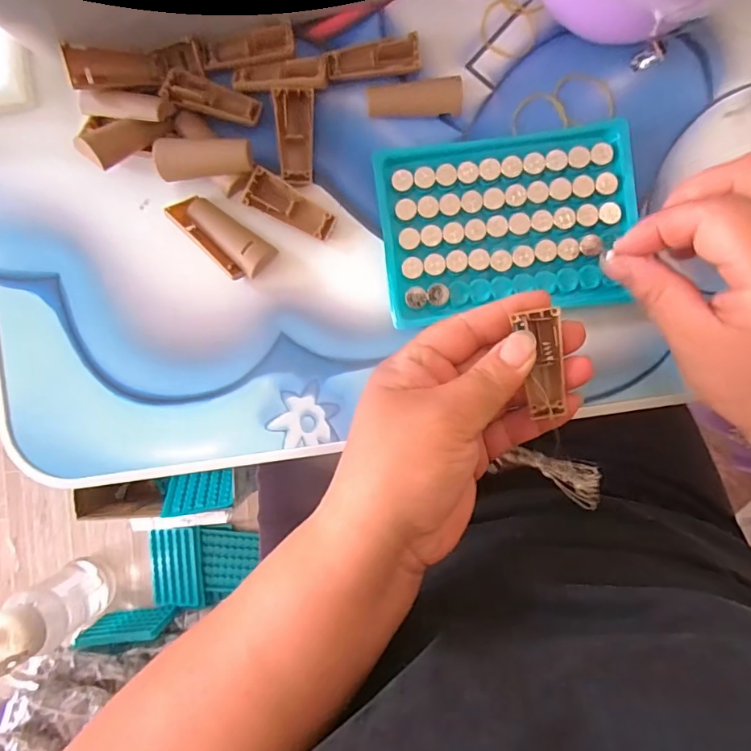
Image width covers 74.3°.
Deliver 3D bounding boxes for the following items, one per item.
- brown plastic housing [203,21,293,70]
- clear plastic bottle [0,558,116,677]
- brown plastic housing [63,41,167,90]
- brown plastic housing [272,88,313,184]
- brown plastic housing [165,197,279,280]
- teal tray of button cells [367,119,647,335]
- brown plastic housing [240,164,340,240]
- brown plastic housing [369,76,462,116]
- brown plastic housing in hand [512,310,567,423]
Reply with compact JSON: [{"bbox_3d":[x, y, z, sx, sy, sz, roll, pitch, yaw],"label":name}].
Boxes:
[{"bbox_3d":[-0.068,-0.175,0.264,0.049,0.005,0.018,-8,86,2],"label":"brown plastic housing"},{"bbox_3d":[-0.455,0.333,0.687,0.066,0.220,0.094,-33,89,2],"label":"clear plastic bottle"},{"bbox_3d":[-0.133,-0.159,0.257,0.047,0.015,0.016,-15,85,-27],"label":"brown plastic housing"},{"bbox_3d":[-0.043,-0.127,0.263,0.020,0.007,0.049,-1,86,3],"label":"brown plastic housing"},{"bbox_3d":[-0.081,-0.074,0.263,0.053,0.016,0.025,41,89,5],"label":"brown plastic housing"},{"bbox_3d":[0.069,-0.081,0.259,0.129,0.008,0.093,-7,86,2],"label":"teal tray of button cells"},{"bbox_3d":[-0.045,-0.091,0.265,0.048,0.011,0.018,26,88,4],"label":"brown plastic housing"},{"bbox_3d":[0.021,-0.147,0.265,0.050,0.008,0.016,-5,86,3],"label":"brown plastic housing"},{"bbox_3d":[0.075,-0.005,0.225,0.018,0.007,0.047,-8,102,2],"label":"brown plastic housing in hand"}]

